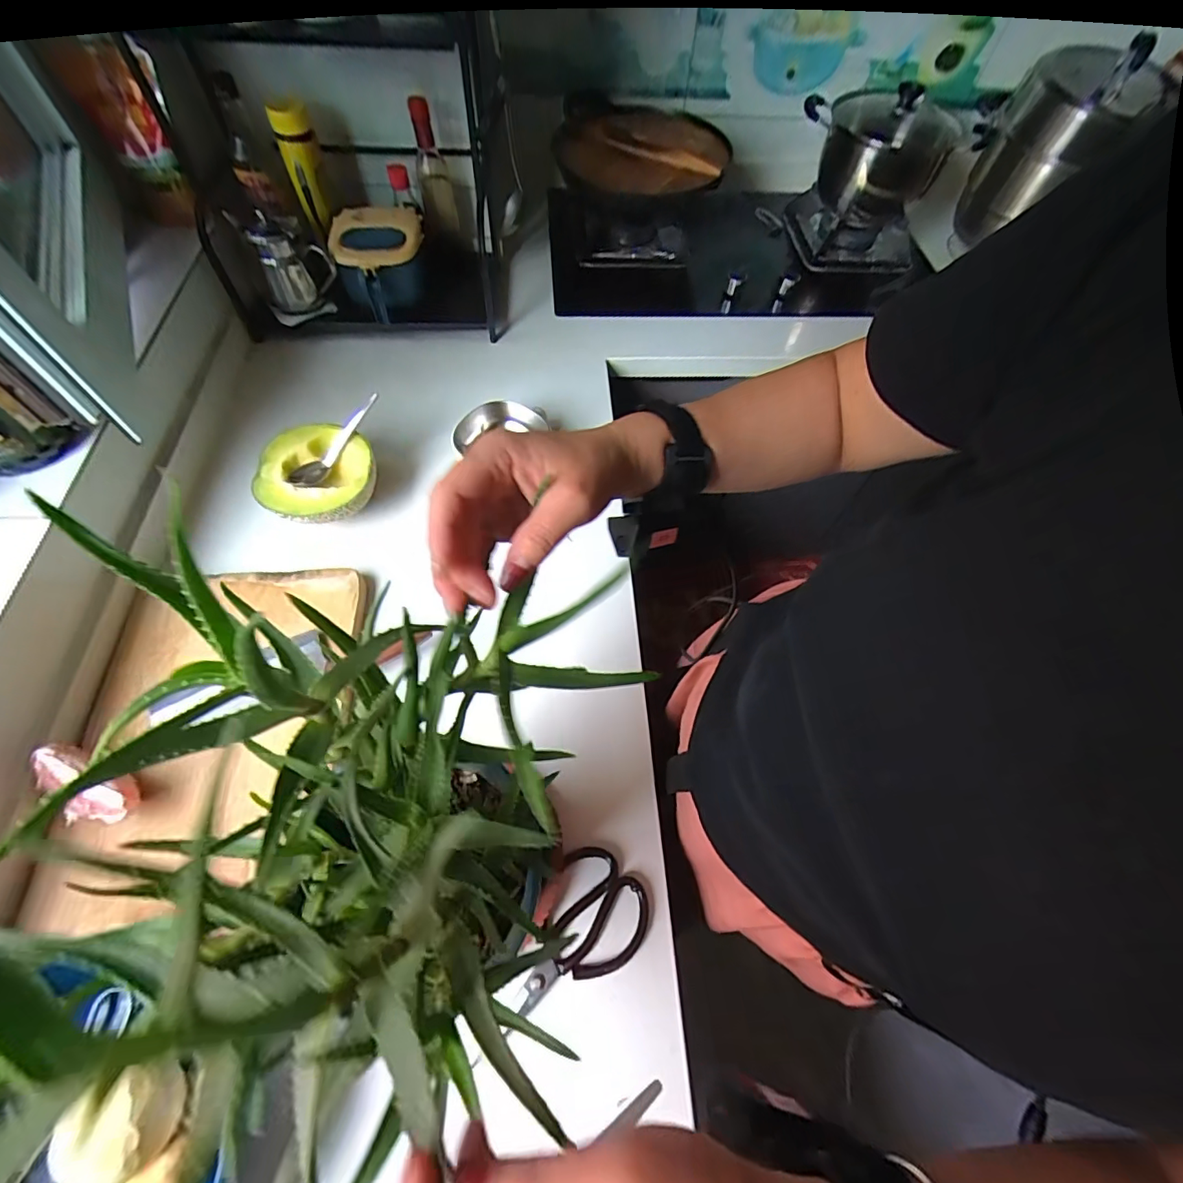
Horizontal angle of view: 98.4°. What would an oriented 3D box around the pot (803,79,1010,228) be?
[{"bbox_3d":[0.528,-0.790,0.923,0.268,0.171,0.166,33,65,14],"label":"pot"}]

